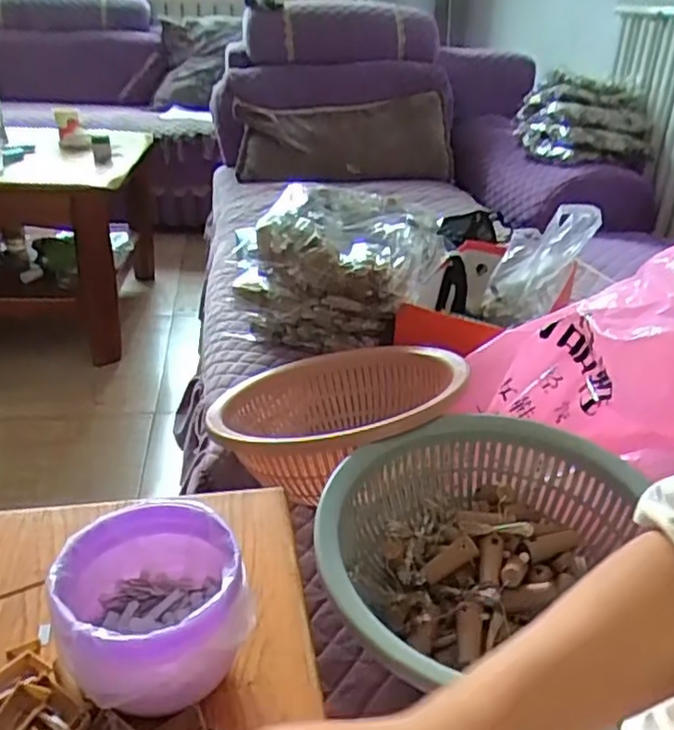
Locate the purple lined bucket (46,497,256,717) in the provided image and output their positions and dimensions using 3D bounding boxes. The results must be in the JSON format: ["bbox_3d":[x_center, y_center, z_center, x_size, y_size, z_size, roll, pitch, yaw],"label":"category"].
[{"bbox_3d":[-0.111,0.148,0.415,0.105,0.070,0.108,-13,32,-27],"label":"purple lined bucket"}]

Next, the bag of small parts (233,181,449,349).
[{"bbox_3d":[-0.003,-0.143,1.039,0.288,0.197,0.209,10,29,13],"label":"bag of small parts"}]

